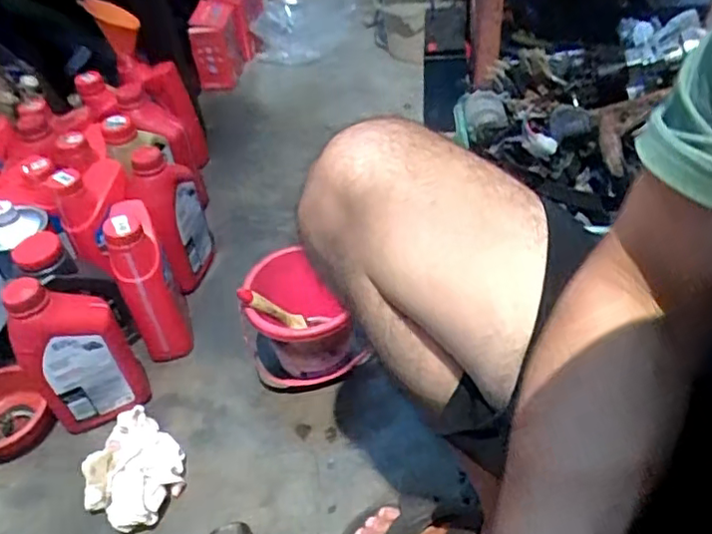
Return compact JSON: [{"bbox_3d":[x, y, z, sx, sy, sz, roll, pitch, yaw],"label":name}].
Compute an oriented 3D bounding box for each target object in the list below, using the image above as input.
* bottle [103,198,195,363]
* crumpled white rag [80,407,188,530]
[{"bbox_3d":[-0.279,0.014,0.801,0.069,0.237,0.123,-21,47,-15],"label":"bottle"},{"bbox_3d":[-0.264,0.233,0.706,0.146,0.040,0.114,30,55,30],"label":"crumpled white rag"}]

